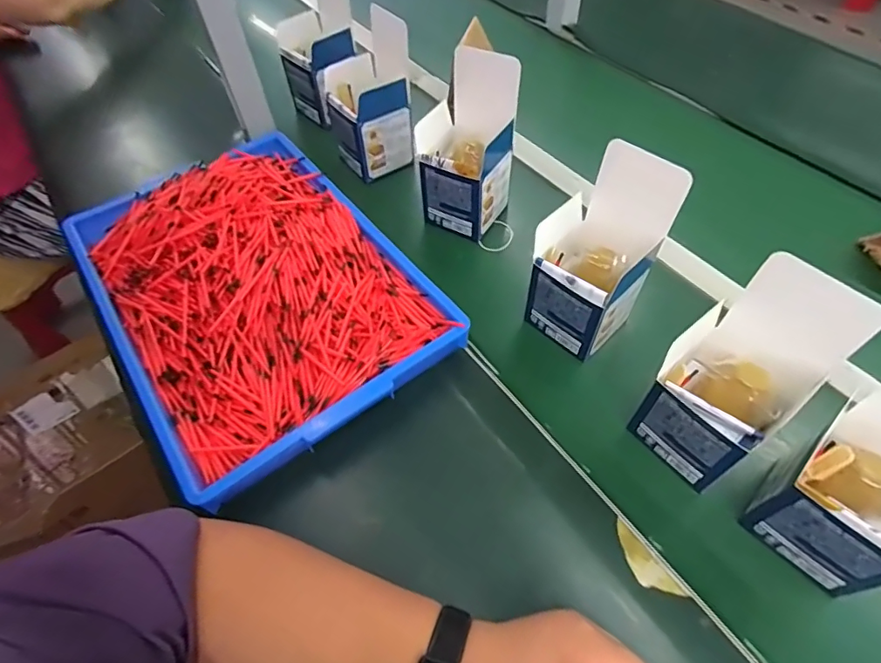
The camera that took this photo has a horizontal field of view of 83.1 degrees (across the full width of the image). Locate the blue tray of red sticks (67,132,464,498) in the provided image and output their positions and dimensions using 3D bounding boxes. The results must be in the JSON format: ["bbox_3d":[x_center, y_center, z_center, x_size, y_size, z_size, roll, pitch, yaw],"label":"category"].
[{"bbox_3d":[-0.202,-0.051,0.545,0.283,0.088,0.410,-32,59,-19],"label":"blue tray of red sticks"}]

